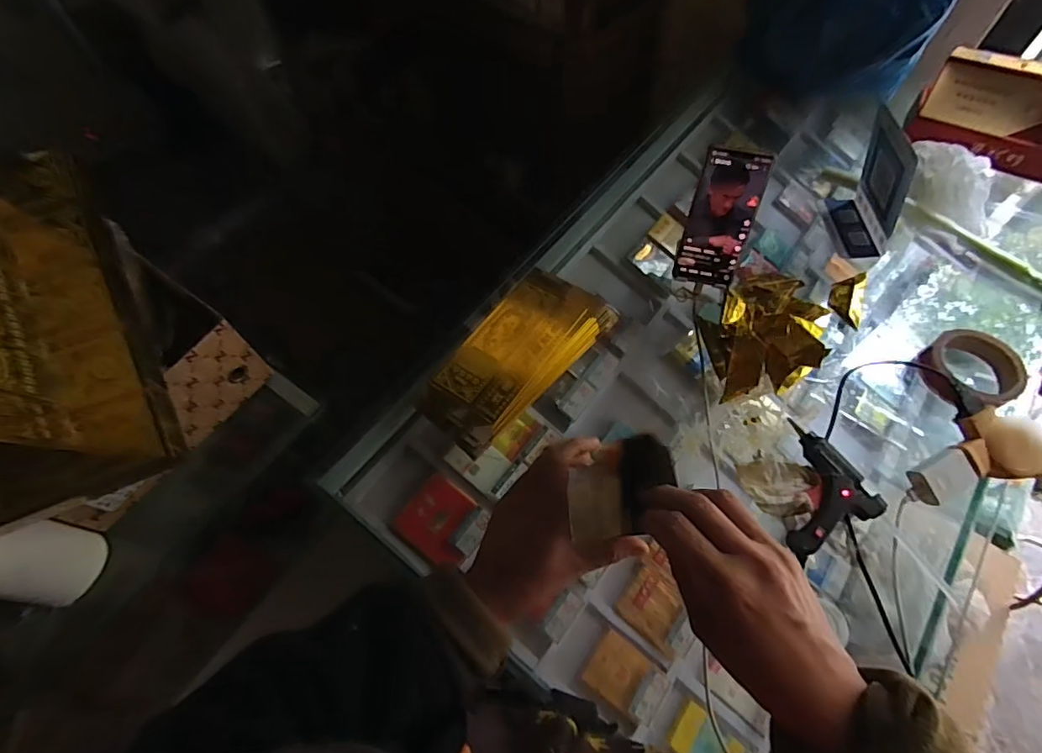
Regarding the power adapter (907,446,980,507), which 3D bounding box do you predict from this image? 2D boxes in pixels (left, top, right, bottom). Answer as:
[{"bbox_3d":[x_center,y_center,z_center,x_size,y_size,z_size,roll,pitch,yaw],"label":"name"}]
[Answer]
[{"bbox_3d":[0.442,0.104,0.521,0.063,0.023,0.042,-20,62,-9],"label":"power adapter"}]

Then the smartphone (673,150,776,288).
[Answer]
[{"bbox_3d":[0.241,-0.189,0.604,0.072,0.158,0.010,14,31,9],"label":"smartphone"}]

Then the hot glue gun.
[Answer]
[{"bbox_3d":[0.302,0.118,0.524,0.111,0.026,0.113,-31,64,-14],"label":"hot glue gun"}]

